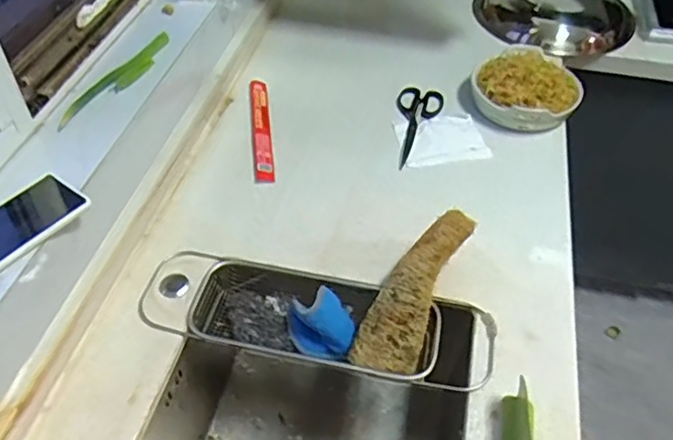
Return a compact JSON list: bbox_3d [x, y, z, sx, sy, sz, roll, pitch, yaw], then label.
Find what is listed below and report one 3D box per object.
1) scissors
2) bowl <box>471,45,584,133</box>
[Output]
[{"bbox_3d":[0.135,-0.162,1.026,0.078,0.020,0.193,9,48,7],"label":"scissors"},{"bbox_3d":[0.329,-0.229,1.053,0.176,0.076,0.173,0,47,0],"label":"bowl"}]

